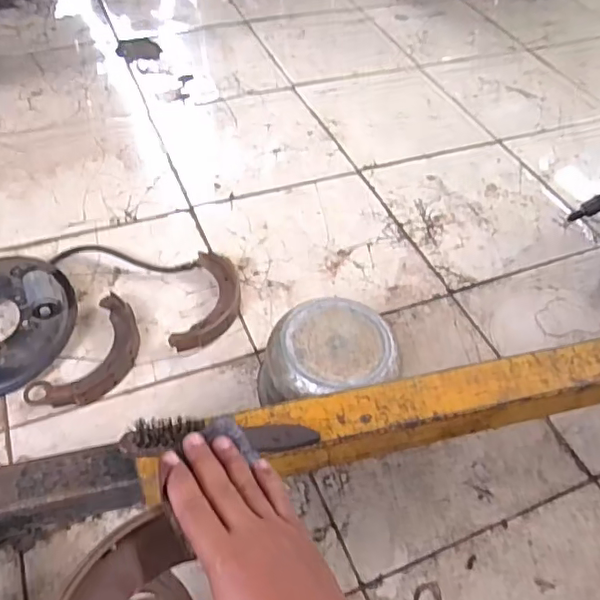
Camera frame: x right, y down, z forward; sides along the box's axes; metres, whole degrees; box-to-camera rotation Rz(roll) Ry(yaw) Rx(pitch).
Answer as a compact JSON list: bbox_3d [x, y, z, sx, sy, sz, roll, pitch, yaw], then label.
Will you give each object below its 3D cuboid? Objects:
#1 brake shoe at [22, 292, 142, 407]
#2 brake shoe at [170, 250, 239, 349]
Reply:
[{"bbox_3d":[-0.341,0.095,0.963,0.121,0.031,0.227,21,52,14],"label":"brake shoe"},{"bbox_3d":[-0.160,0.002,1.040,0.096,0.033,0.213,9,50,4],"label":"brake shoe"}]

